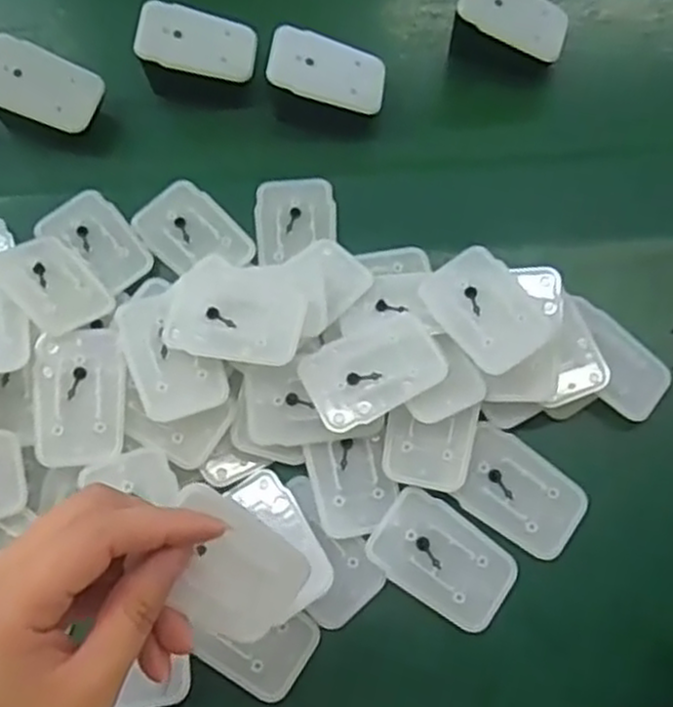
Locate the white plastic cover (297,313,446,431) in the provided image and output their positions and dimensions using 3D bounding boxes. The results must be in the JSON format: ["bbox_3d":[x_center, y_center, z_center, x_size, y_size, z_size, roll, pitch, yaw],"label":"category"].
[{"bbox_3d":[0.018,0.008,0.378,0.068,0.005,0.045,-26,71,-11],"label":"white plastic cover"}]

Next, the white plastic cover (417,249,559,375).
[{"bbox_3d":[0.076,-0.023,0.383,0.045,0.006,0.068,-39,61,3],"label":"white plastic cover"}]

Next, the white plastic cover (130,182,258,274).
[{"bbox_3d":[-0.082,-0.069,0.429,0.045,0.005,0.068,-42,75,-13],"label":"white plastic cover"}]

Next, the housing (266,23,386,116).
[{"bbox_3d":[-0.005,-0.165,0.431,0.068,0.006,0.042,13,72,-16],"label":"housing"}]

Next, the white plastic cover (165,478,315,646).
[{"bbox_3d":[-0.042,0.084,0.288,0.065,0.007,0.045,39,81,-32],"label":"white plastic cover"}]

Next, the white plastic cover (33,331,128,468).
[{"bbox_3d":[-0.129,0.022,0.376,0.044,0.008,0.067,-2,70,0],"label":"white plastic cover"}]

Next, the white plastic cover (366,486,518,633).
[{"bbox_3d":[0.053,0.101,0.367,0.069,0.005,0.045,32,74,11],"label":"white plastic cover"}]

